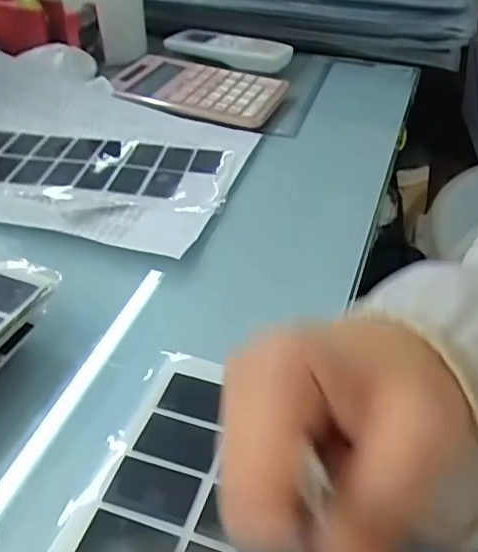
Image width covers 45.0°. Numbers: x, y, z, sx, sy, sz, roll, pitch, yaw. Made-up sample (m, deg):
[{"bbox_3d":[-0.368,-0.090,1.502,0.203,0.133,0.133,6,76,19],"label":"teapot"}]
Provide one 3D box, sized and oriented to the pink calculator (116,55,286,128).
[{"bbox_3d":[-0.045,-0.203,0.629,0.183,0.019,0.122,15,42,17],"label":"pink calculator"}]

